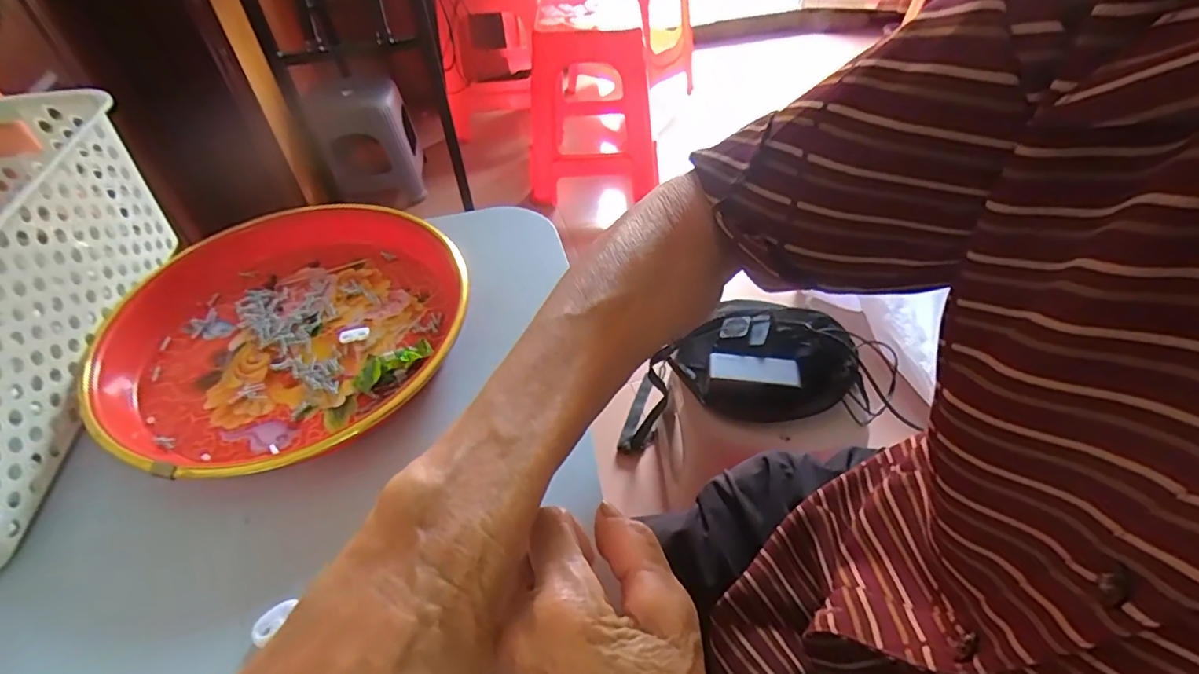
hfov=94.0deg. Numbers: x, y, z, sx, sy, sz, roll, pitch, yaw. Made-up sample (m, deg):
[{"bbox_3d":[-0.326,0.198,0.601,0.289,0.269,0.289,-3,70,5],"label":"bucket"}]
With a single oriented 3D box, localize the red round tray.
[{"bbox_3d":[-0.190,-0.006,0.351,0.204,0.037,0.212,-1,47,1],"label":"red round tray"}]

